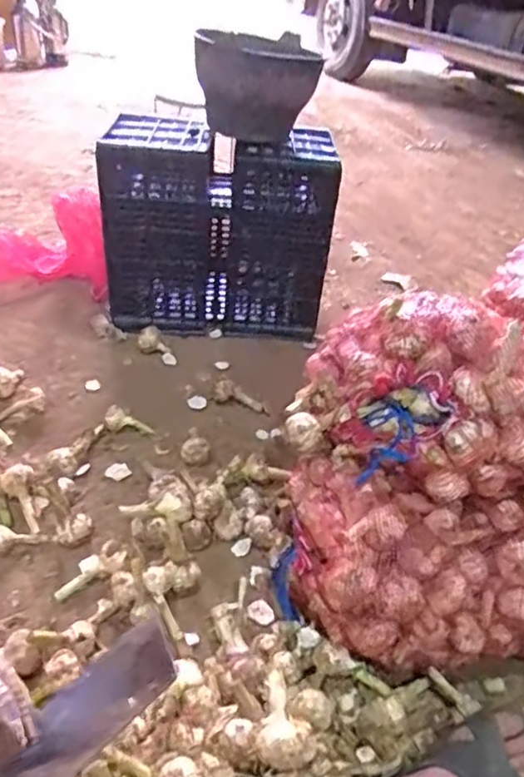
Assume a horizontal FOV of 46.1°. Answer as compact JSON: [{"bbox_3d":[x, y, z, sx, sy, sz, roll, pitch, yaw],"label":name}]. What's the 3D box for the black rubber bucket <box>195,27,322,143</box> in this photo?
[{"bbox_3d":[-0.020,-0.665,1.348,0.247,0.188,0.255,0,38,-8],"label":"black rubber bucket"}]

